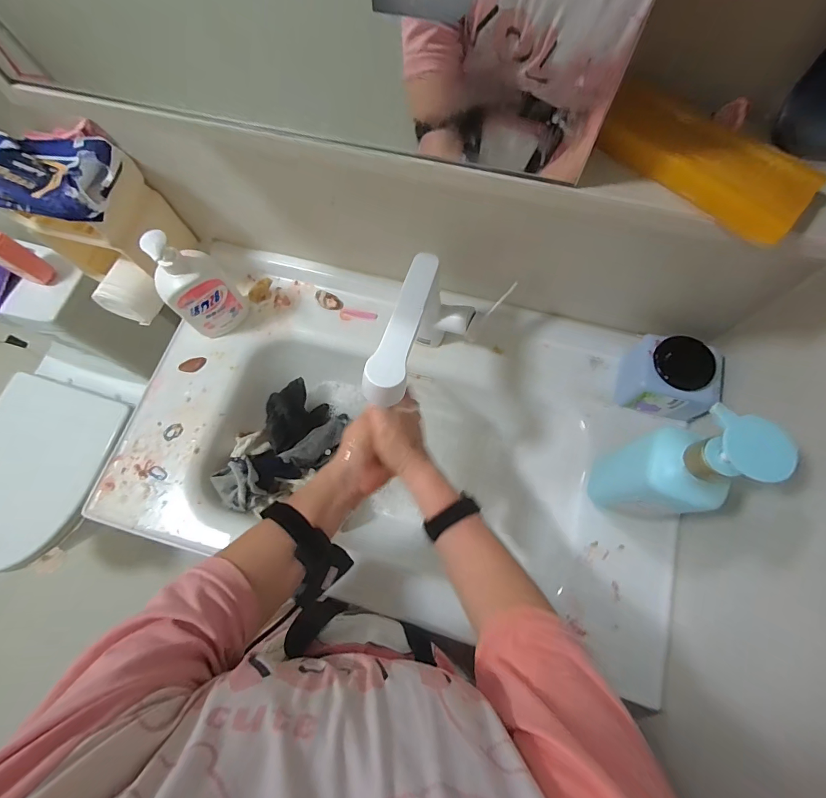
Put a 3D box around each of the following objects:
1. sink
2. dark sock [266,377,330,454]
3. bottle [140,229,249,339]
[{"bbox_3d":[-0.021,0.067,0.628,0.796,0.134,0.466,15,73,7],"label":"sink"},{"bbox_3d":[-0.205,0.030,0.669,0.091,0.026,0.118,44,58,-12],"label":"dark sock"},{"bbox_3d":[-0.312,-0.162,0.565,0.087,0.180,0.052,-36,74,-9],"label":"bottle"}]

